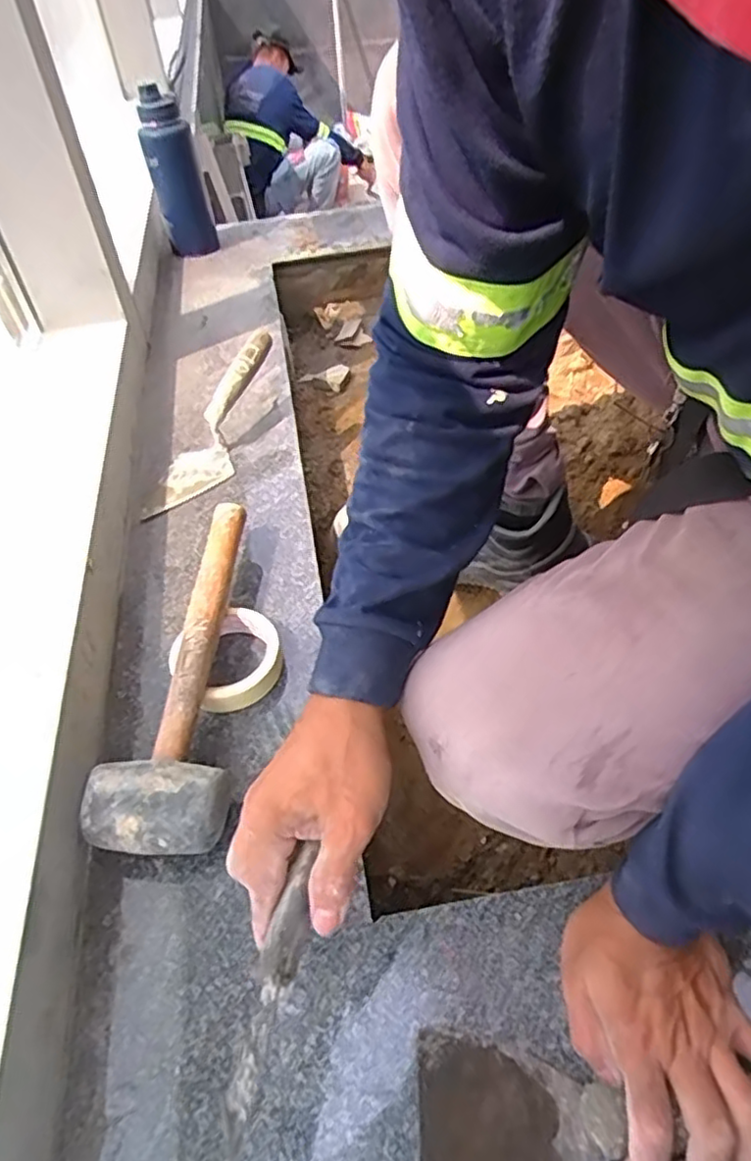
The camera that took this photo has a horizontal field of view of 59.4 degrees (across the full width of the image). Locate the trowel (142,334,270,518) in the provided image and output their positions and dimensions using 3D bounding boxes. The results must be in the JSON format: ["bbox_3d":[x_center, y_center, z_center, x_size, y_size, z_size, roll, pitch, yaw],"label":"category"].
[{"bbox_3d":[-0.192,-0.182,0.782,0.077,0.061,0.267,24,82,24],"label":"trowel"}]

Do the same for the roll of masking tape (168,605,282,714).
[{"bbox_3d":[-0.130,0.068,0.582,0.090,0.032,0.096,-3,48,3],"label":"roll of masking tape"}]

